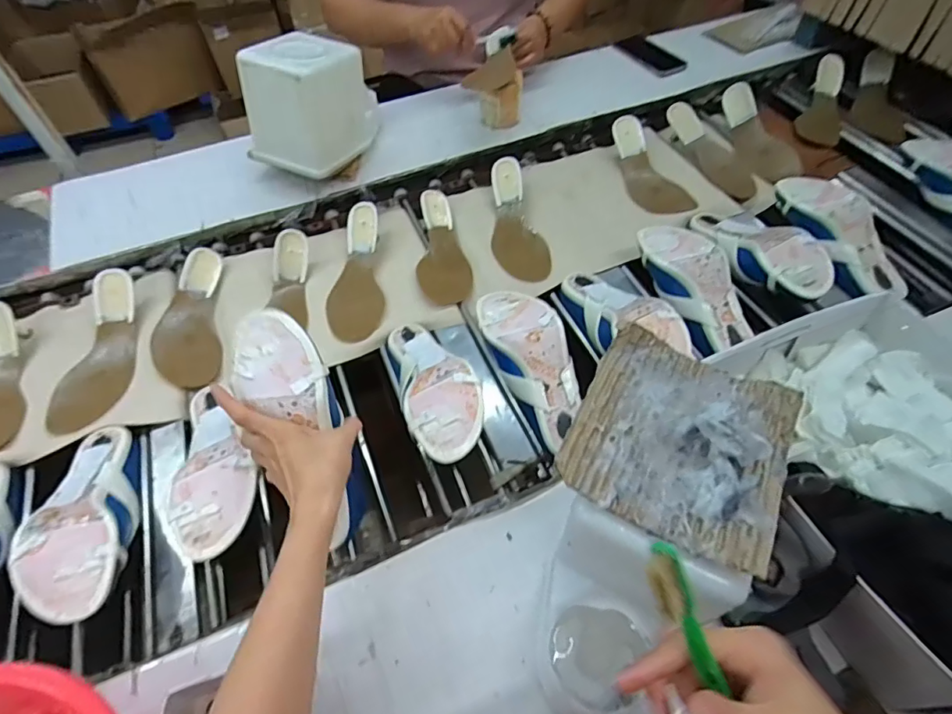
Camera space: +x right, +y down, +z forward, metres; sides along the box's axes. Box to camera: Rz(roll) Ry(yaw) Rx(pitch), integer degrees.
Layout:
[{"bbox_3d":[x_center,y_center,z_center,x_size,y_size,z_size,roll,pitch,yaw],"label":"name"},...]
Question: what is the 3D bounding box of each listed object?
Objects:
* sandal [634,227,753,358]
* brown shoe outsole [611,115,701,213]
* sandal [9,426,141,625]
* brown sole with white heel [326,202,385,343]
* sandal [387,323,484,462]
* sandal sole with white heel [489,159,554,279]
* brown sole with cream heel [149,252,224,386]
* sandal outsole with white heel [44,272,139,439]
[{"bbox_3d":[0.307,-0.109,0.710,0.086,0.058,0.207,-19,71,-12],"label":"sandal"},{"bbox_3d":[0.321,-0.345,0.946,0.058,0.098,0.232,-26,80,-17],"label":"brown shoe outsole"},{"bbox_3d":[-0.429,0.169,0.558,0.092,0.058,0.246,-20,40,-13],"label":"sandal"},{"bbox_3d":[-0.186,-0.131,0.795,0.084,0.034,0.232,-2,68,0],"label":"brown sole with white heel"},{"bbox_3d":[-0.055,0.027,0.627,0.095,0.050,0.247,-20,39,-12],"label":"sandal"},{"bbox_3d":[0.063,-0.228,0.859,0.080,0.034,0.230,-10,71,-6],"label":"sandal sole with white heel"},{"bbox_3d":[-0.427,-0.052,0.758,0.096,0.065,0.238,-10,54,-5],"label":"brown sole with cream heel"},{"bbox_3d":[-0.536,-0.008,0.732,0.095,0.028,0.245,7,63,-15],"label":"sandal outsole with white heel"}]

